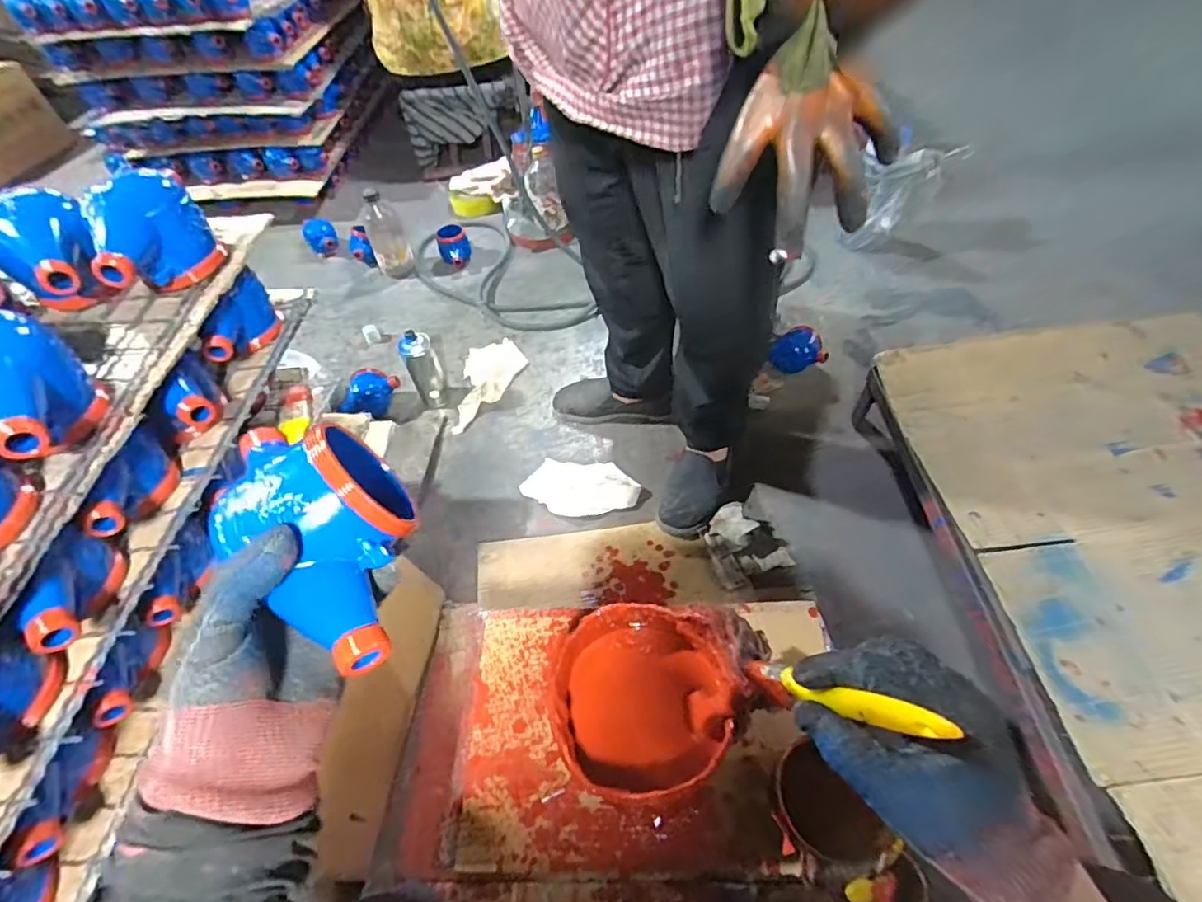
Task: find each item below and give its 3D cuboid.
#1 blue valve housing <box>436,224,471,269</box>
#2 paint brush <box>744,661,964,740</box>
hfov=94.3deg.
[{"bbox_3d":[-0.392,-0.548,1.497,0.083,0.091,0.079,-20,53,-10],"label":"blue valve housing"},{"bbox_3d":[0.124,0.134,0.303,0.013,0.156,0.019,-36,88,-21],"label":"paint brush"}]

